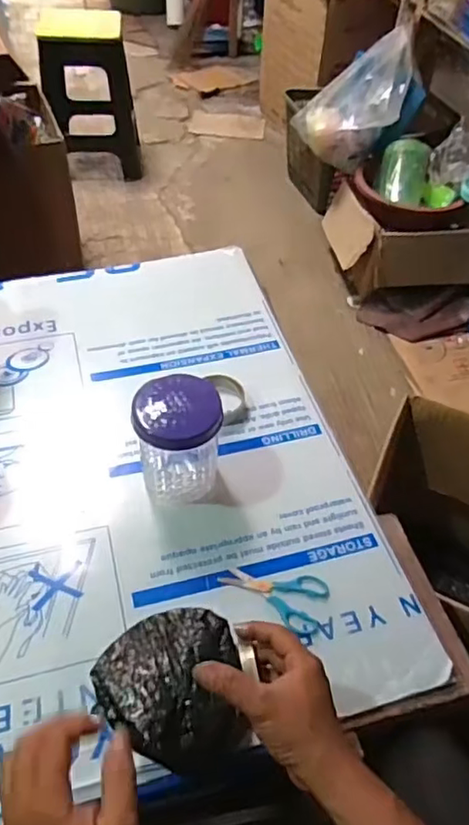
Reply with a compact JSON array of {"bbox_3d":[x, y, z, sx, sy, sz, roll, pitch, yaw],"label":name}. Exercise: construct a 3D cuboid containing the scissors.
[{"bbox_3d":[0.044,0.208,0.668,0.118,0.009,0.066,17,51,9],"label":"scissors"}]

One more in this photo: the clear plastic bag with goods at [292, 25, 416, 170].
[{"bbox_3d":[0.317,-0.854,1.605,0.275,0.332,0.208,10,50,4],"label":"clear plastic bag with goods"}]

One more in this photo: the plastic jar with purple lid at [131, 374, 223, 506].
[{"bbox_3d":[-0.069,0.042,0.723,0.098,0.152,0.096,3,50,-3],"label":"plastic jar with purple lid"}]

